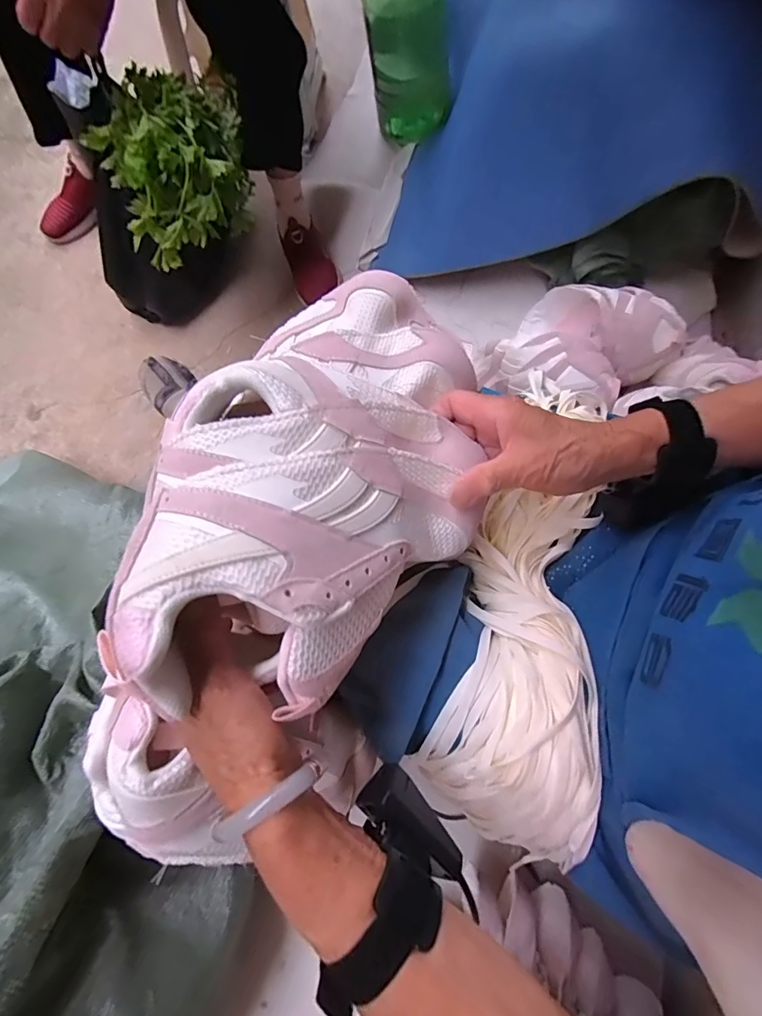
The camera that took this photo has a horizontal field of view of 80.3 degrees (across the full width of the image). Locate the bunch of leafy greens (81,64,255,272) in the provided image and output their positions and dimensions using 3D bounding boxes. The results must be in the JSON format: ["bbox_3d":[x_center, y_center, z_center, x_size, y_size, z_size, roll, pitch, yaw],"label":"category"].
[{"bbox_3d":[-0.293,-0.504,0.666,0.193,0.148,0.198,-10,75,-4],"label":"bunch of leafy greens"}]

